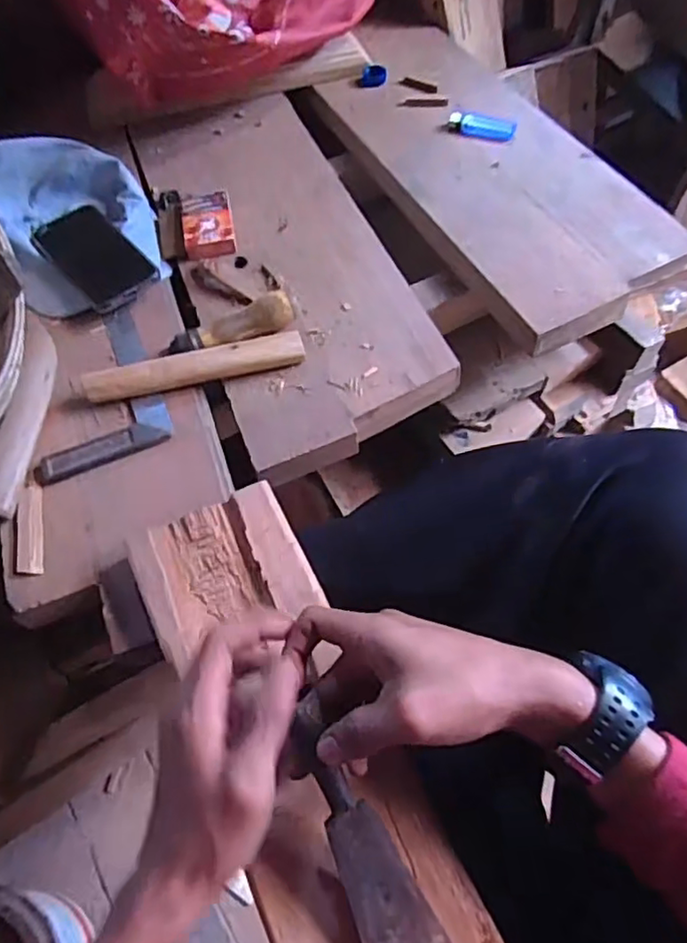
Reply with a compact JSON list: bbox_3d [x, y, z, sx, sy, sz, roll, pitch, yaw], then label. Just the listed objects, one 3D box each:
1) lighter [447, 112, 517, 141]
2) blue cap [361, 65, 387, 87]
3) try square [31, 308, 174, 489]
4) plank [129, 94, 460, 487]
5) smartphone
[{"bbox_3d":[0.169,-0.423,0.748,0.081,0.017,0.031,16,62,13],"label":"lighter"},{"bbox_3d":[0.042,-0.535,0.827,0.033,0.015,0.029,1,59,5],"label":"blue cap"},{"bbox_3d":[-0.237,-0.076,0.575,0.119,0.013,0.171,-22,60,-9],"label":"try square"},{"bbox_3d":[-0.076,-0.252,0.674,0.207,0.030,0.559,-20,60,-7],"label":"plank"},{"bbox_3d":[-0.259,-0.226,0.640,0.074,0.010,0.138,-39,70,-16],"label":"smartphone"}]

